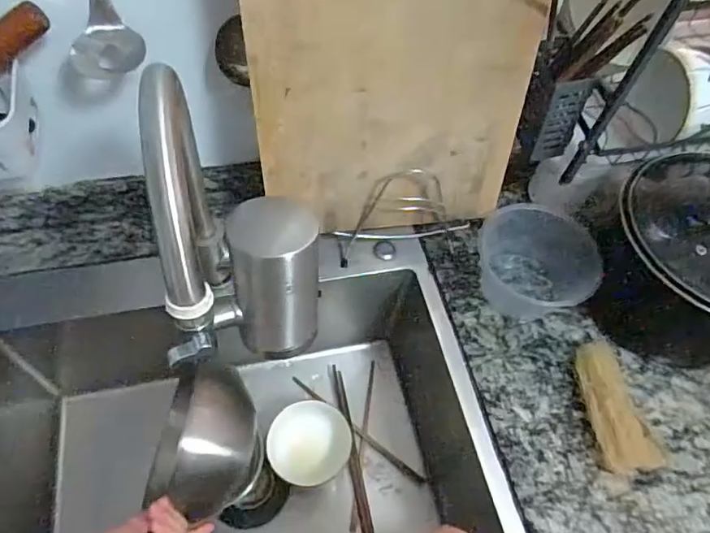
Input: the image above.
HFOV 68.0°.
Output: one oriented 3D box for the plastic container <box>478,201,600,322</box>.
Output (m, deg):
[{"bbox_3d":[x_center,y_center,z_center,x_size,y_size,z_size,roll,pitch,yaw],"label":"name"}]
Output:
[{"bbox_3d":[0.219,-0.006,0.644,0.134,0.077,0.131,2,56,-4],"label":"plastic container"}]

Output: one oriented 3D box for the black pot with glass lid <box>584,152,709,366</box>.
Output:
[{"bbox_3d":[0.402,-0.018,0.598,0.208,0.173,0.200,2,56,-4],"label":"black pot with glass lid"}]

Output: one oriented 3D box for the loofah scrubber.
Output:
[{"bbox_3d":[0.282,0.146,0.570,0.061,0.033,0.139,-4,56,-8],"label":"loofah scrubber"}]

